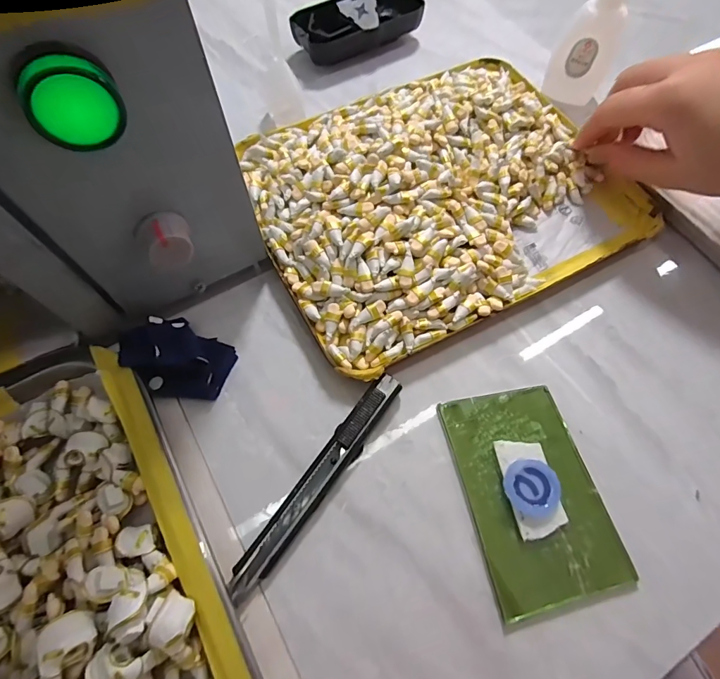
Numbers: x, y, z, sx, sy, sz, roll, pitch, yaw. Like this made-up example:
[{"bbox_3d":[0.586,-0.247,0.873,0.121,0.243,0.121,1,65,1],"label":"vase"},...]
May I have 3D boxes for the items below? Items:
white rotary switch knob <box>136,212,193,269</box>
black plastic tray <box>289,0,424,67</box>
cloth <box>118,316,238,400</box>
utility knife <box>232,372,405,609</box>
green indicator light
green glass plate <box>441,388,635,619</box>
[{"bbox_3d":[-0.091,-0.048,0.194,0.020,0.017,0.022,-19,68,-9],"label":"white rotary switch knob"},{"bbox_3d":[-0.002,-0.268,0.355,0.109,0.030,0.048,-28,69,-12],"label":"black plastic tray"},{"bbox_3d":[-0.105,0.010,0.233,0.057,0.027,0.042,25,68,10],"label":"cloth"},{"bbox_3d":[-0.020,0.072,0.214,0.016,0.011,0.128,34,70,13],"label":"utility knife"},{"bbox_3d":[-0.091,-0.076,0.131,0.011,0.029,0.027,42,73,18],"label":"green indicator light"},{"bbox_3d":[0.088,0.076,0.213,0.066,0.009,0.103,-12,67,-6],"label":"green glass plate"}]

